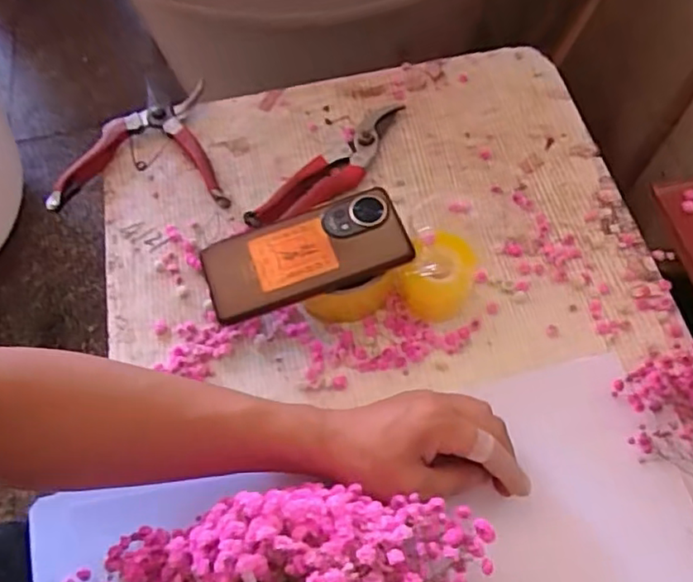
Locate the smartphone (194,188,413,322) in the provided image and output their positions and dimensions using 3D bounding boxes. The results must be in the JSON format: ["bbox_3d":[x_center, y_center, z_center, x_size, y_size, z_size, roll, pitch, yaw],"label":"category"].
[{"bbox_3d":[-0.032,-0.030,0.496,0.159,0.016,0.073,-18,64,-7],"label":"smartphone"}]

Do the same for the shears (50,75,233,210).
[{"bbox_3d":[-0.193,-0.141,0.608,0.167,0.016,0.139,-1,63,3],"label":"shears"}]

